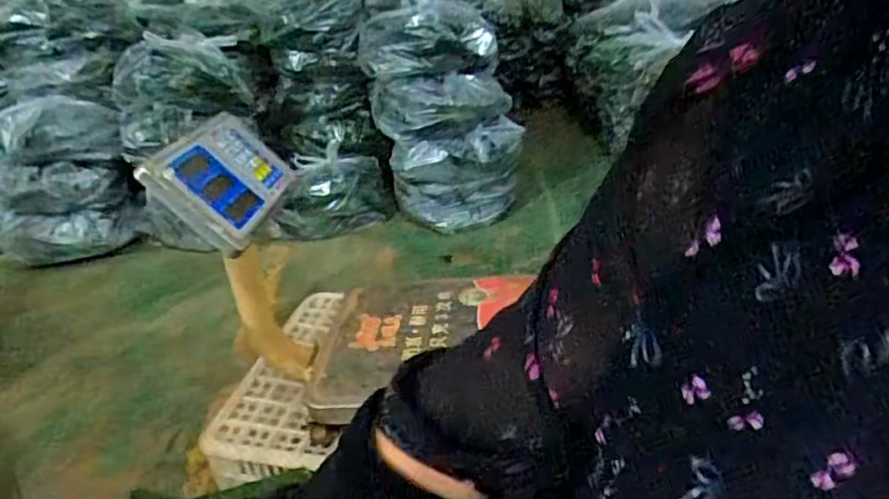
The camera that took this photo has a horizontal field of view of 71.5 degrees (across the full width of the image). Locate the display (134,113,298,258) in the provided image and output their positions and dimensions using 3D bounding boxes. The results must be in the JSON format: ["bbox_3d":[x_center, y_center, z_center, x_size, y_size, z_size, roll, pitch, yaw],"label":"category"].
[{"bbox_3d":[-0.285,-0.099,0.819,0.036,0.144,0.263,-41,18,22],"label":"display"}]

